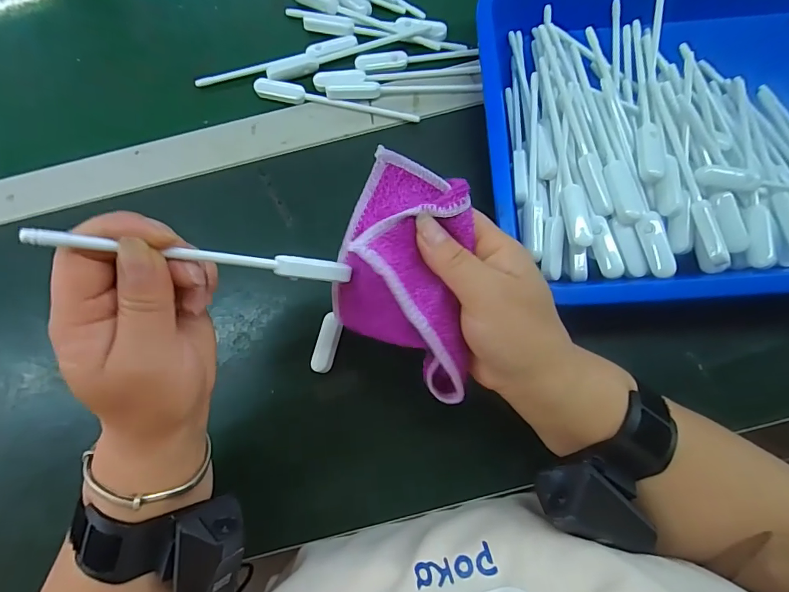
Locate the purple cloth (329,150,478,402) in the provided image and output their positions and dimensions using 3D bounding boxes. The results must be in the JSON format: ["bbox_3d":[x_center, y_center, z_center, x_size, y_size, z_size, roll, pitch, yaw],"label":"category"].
[{"bbox_3d":[0.001,-0.007,0.250,0.076,0.056,0.128,0,81,0],"label":"purple cloth"}]

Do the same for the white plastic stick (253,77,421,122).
[{"bbox_3d":[-0.049,-0.163,0.363,0.141,0.008,0.016,13,80,4],"label":"white plastic stick"}]

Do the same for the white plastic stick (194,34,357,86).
[{"bbox_3d":[-0.102,-0.202,0.375,0.141,0.010,0.017,-12,79,-1],"label":"white plastic stick"}]

